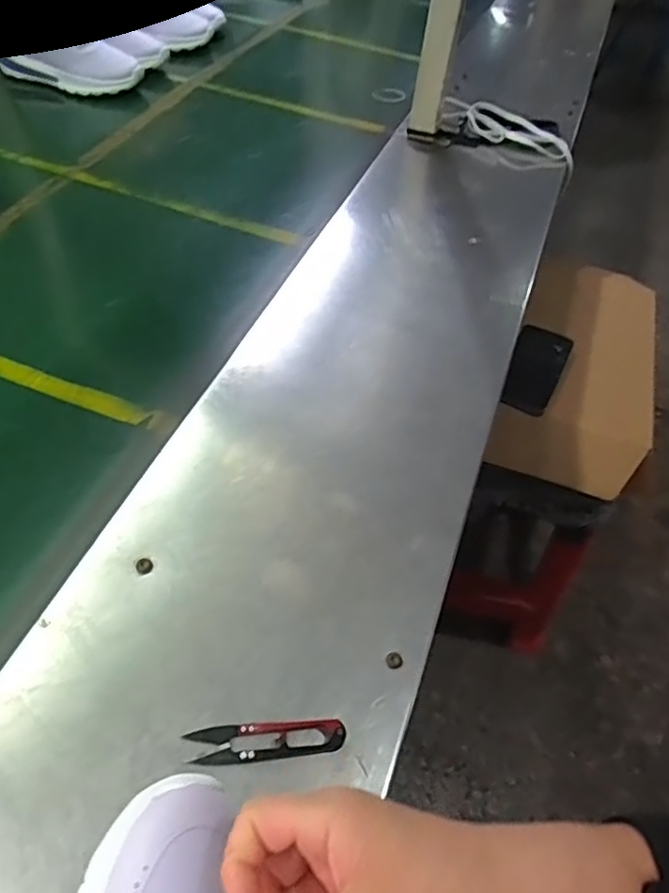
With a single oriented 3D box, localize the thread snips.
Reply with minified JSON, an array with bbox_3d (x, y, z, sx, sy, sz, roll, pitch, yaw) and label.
[{"bbox_3d":[-0.044,0.194,0.406,0.101,0.008,0.024,-1,53,-11],"label":"thread snips"}]

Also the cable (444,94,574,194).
[{"bbox_3d":[0.261,-0.475,0.949,0.238,0.052,0.067,35,56,19],"label":"cable"}]

